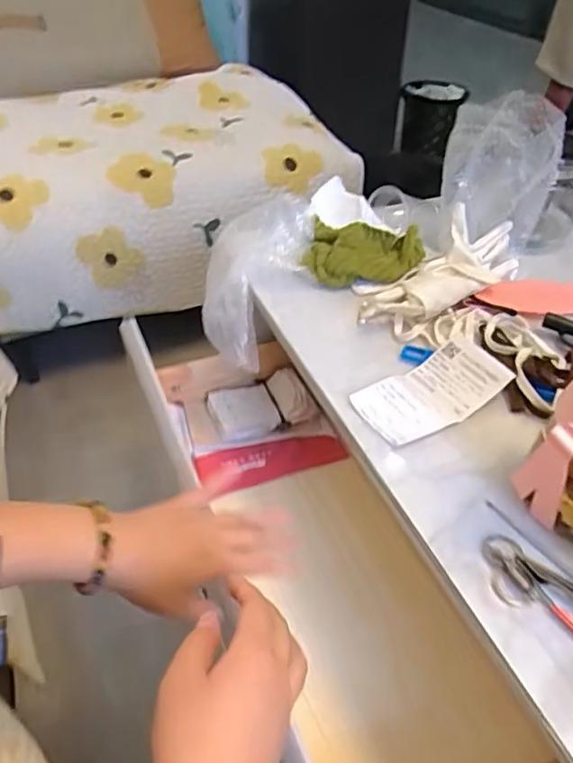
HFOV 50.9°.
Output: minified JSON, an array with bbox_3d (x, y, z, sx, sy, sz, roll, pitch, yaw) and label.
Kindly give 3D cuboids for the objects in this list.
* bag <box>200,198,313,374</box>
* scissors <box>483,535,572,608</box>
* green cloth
[{"bbox_3d":[-0.042,-0.129,0.734,0.114,0.058,0.221,19,78,17],"label":"bag"},{"bbox_3d":[0.183,0.148,0.435,0.051,0.010,0.095,-32,52,-32],"label":"scissors"},{"bbox_3d":[0.098,-0.169,0.756,0.144,0.033,0.139,8,42,7],"label":"green cloth"}]

